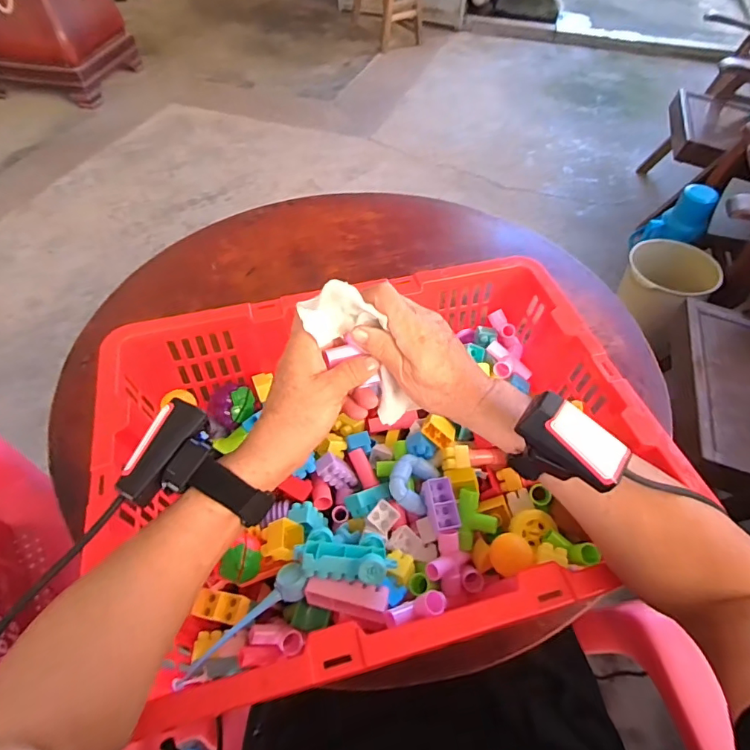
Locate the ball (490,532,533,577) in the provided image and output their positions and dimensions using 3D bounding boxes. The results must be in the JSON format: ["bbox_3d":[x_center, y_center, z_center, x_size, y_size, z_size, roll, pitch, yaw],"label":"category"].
[{"bbox_3d":[0.121,0.168,0.442,0.035,0.039,0.035,1,52,-1],"label":"ball"}]

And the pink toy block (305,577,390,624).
[{"bbox_3d":[-0.024,0.193,0.415,0.071,0.019,0.026,9,52,5],"label":"pink toy block"}]

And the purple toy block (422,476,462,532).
[{"bbox_3d":[0.063,0.126,0.472,0.030,0.023,0.048,-8,75,-16],"label":"purple toy block"}]

